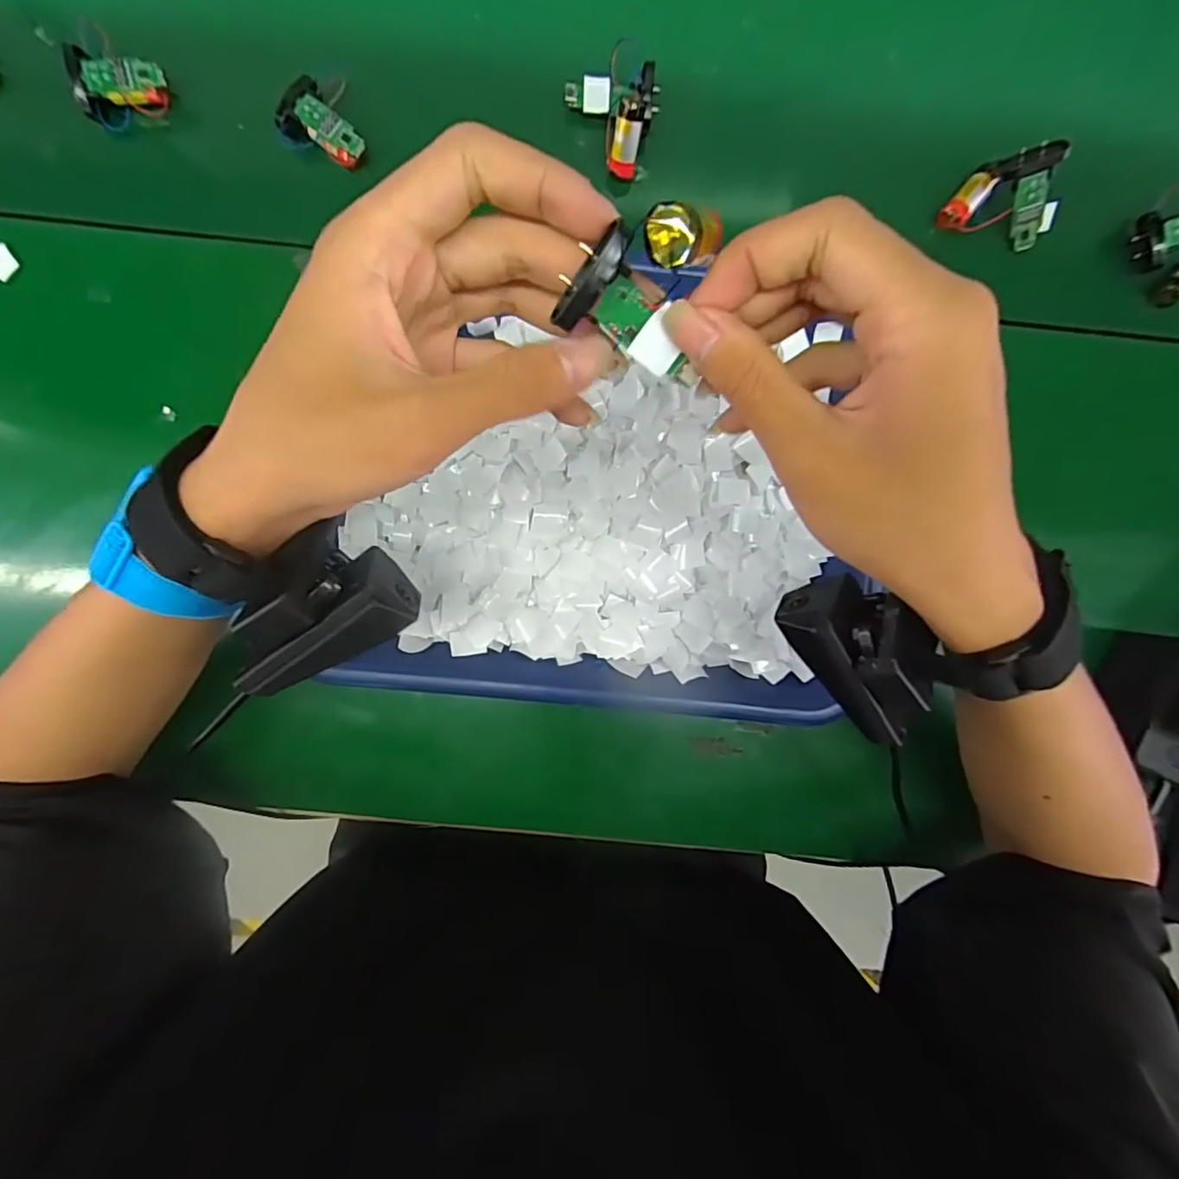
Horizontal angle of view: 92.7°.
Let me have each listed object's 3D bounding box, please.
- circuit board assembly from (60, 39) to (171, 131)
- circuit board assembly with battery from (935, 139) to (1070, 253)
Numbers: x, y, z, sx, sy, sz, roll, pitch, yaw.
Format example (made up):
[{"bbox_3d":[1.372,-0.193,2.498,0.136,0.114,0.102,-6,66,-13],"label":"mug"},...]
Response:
[{"bbox_3d":[-0.272,-0.290,0.328,0.049,0.022,0.030,5,93,-1],"label":"circuit board assembly"},{"bbox_3d":[0.246,-0.232,0.328,0.060,0.038,0.039,14,91,-3],"label":"circuit board assembly with battery"}]

